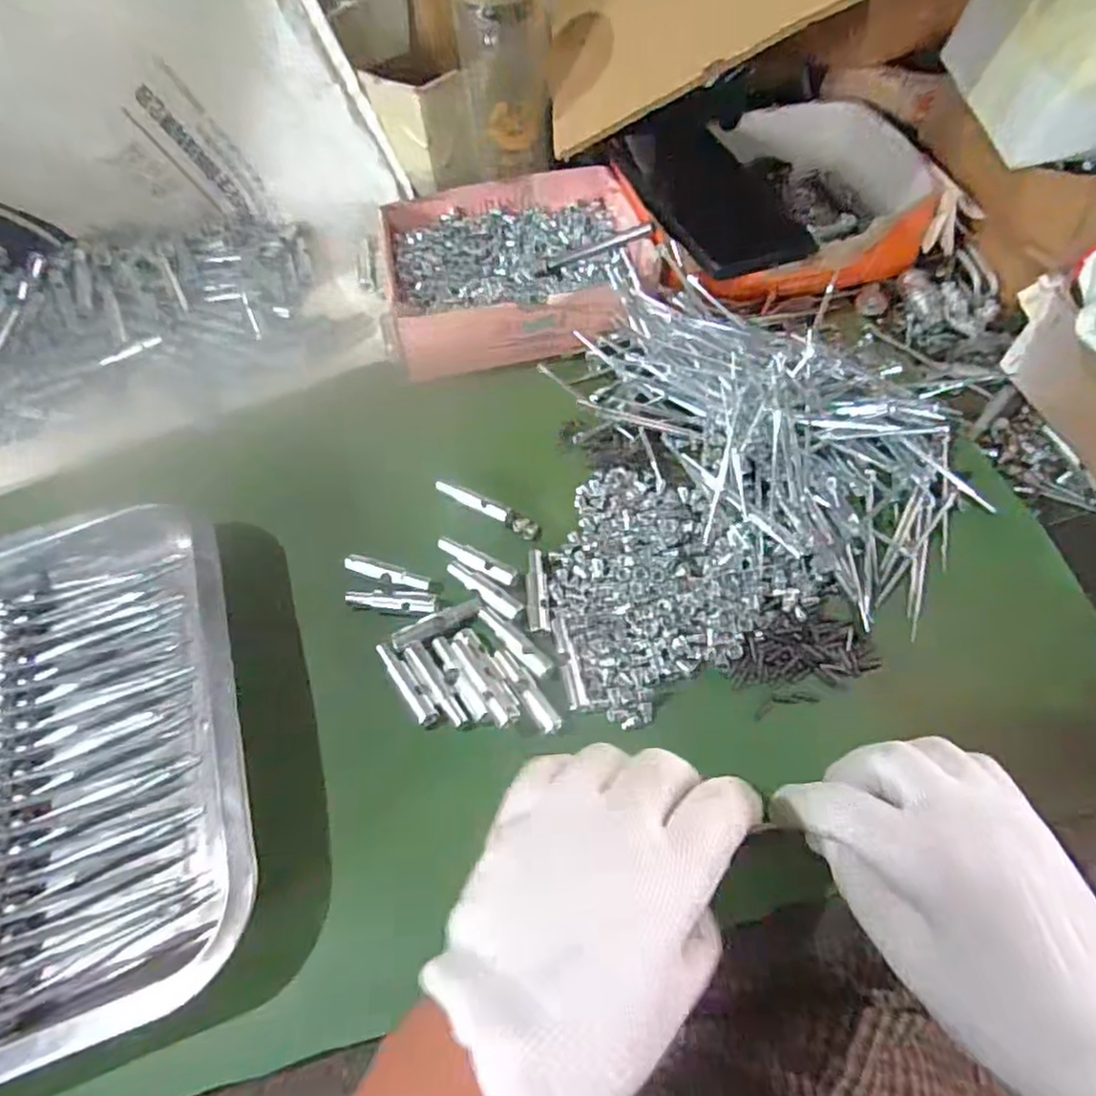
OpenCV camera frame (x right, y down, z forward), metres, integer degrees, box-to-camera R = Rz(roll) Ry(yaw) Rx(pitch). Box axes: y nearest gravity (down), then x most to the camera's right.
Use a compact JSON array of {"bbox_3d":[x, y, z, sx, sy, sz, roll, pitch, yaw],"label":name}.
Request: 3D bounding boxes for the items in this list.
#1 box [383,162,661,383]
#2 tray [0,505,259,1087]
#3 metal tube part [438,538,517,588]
[{"bbox_3d":[-0.024,-0.201,0.479,0.181,0.048,0.162,-9,59,-3],"label":"box"},{"bbox_3d":[-0.243,0.097,0.330,0.187,0.041,0.266,-19,60,-8],"label":"tray"},{"bbox_3d":[-0.040,0.006,0.382,0.050,0.004,0.011,26,64,17],"label":"metal tube part"}]

